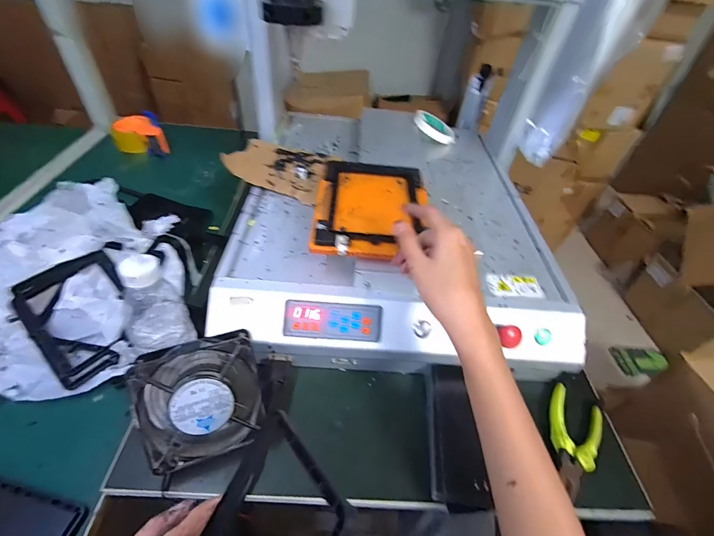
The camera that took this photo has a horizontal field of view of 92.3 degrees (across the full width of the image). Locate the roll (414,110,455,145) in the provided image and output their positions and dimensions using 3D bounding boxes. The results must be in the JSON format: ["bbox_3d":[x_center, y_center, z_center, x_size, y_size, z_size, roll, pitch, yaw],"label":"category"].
[{"bbox_3d":[0.167,-0.303,0.743,0.094,0.014,0.094,24,50,-9],"label":"roll"}]

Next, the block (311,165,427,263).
[{"bbox_3d":[0.020,-0.088,0.464,0.144,0.017,0.199,7,45,0],"label":"block"}]

